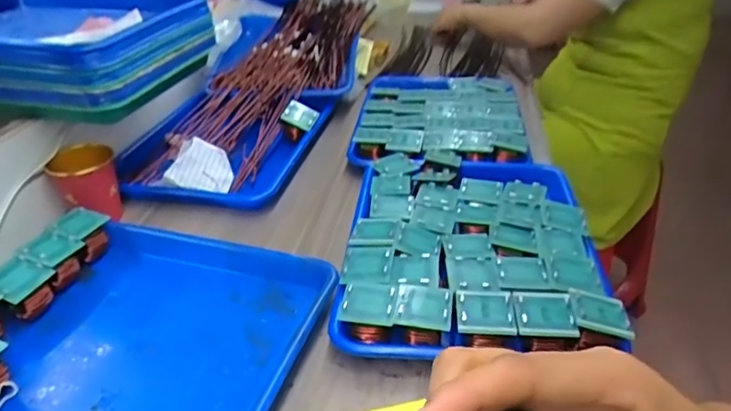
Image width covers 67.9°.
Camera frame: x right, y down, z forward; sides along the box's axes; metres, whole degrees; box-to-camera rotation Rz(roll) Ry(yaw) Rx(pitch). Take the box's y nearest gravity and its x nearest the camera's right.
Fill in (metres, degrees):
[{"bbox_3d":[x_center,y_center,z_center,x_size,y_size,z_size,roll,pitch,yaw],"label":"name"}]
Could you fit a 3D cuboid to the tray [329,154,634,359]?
[{"bbox_3d":[0.109,0.025,0.567,0.242,0.044,0.330,2,33,6],"label":"tray"}]

